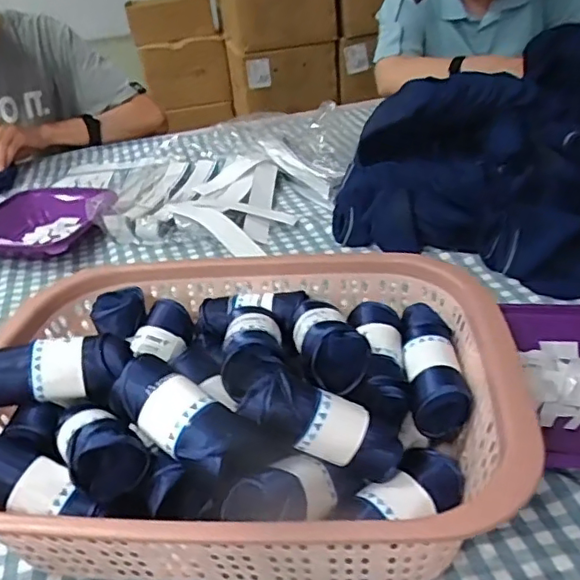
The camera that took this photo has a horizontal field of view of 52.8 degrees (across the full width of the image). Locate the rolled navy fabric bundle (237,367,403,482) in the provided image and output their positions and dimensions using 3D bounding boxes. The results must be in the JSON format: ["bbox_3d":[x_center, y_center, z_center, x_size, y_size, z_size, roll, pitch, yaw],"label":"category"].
[{"bbox_3d":[0.024,0.086,0.374,0.108,0.042,0.045,27,36,-5],"label":"rolled navy fabric bundle"}]

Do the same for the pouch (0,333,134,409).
[{"bbox_3d":[-0.164,0.055,0.413,0.100,0.035,0.045,-9,32,-3],"label":"pouch"}]

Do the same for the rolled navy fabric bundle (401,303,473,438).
[{"bbox_3d":[0.106,0.056,0.434,0.040,0.039,0.106,-3,32,6],"label":"rolled navy fabric bundle"}]

